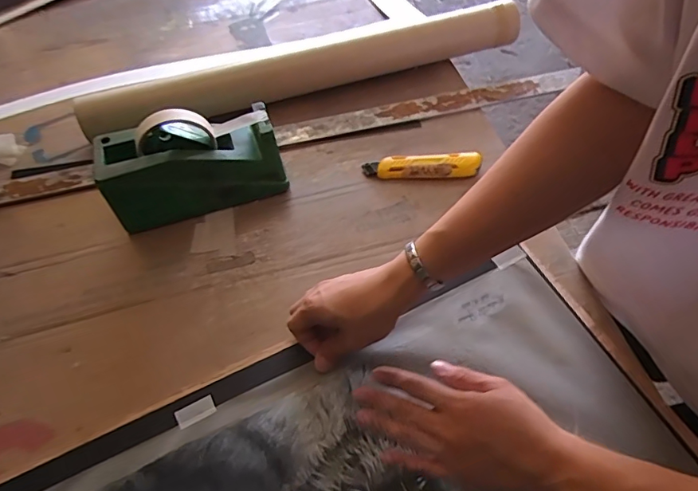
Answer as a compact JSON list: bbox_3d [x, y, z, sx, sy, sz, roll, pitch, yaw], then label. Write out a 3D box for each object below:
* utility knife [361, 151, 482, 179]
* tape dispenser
[{"bbox_3d":[0.091,-0.100,0.617,0.144,0.020,0.029,0,56,3],"label":"utility knife"},{"bbox_3d":[-0.182,-0.100,0.573,0.199,0.115,0.077,-18,57,-9],"label":"tape dispenser"}]

